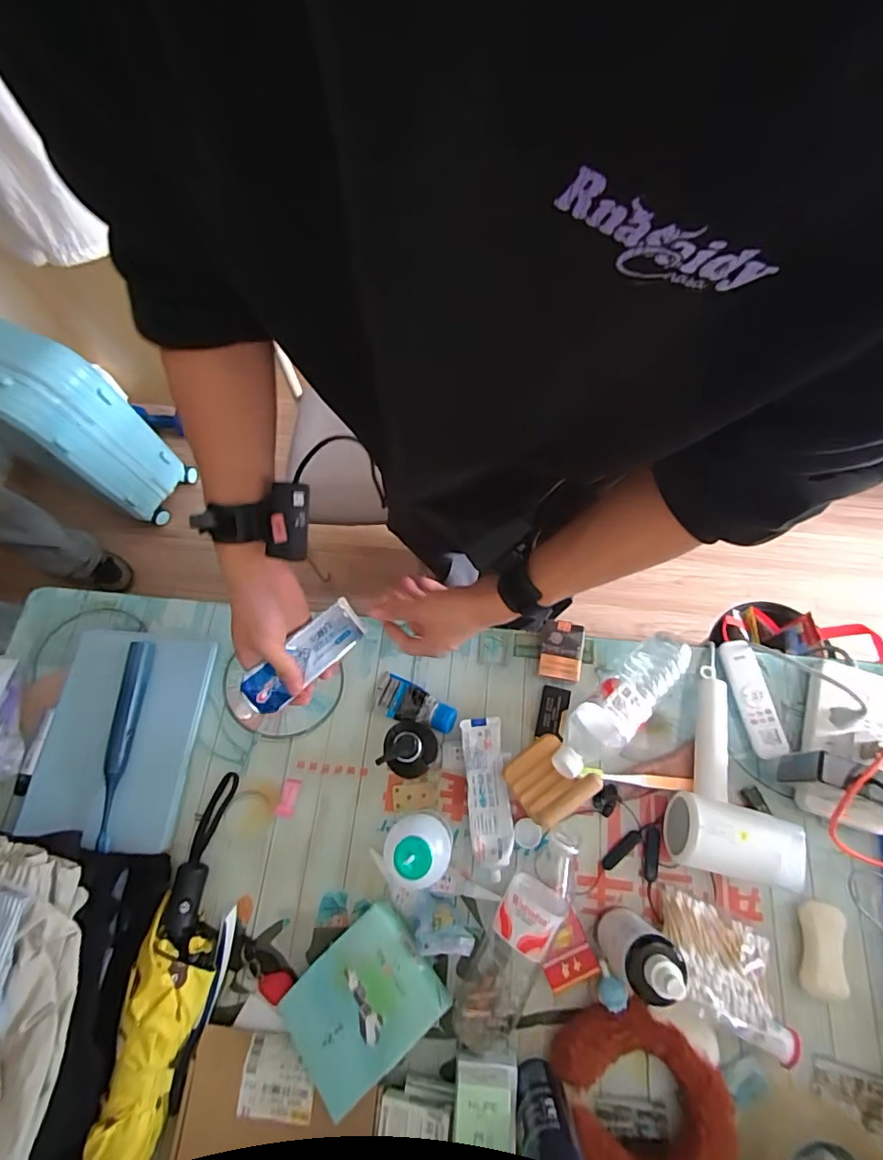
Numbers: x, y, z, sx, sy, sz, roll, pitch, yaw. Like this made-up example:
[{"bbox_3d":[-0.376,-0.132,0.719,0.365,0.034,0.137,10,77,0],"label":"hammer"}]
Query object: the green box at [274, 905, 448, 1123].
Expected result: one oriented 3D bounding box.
[{"bbox_3d":[-0.085,0.437,0.536,0.156,0.026,0.117,-45,59,-6],"label":"green box"}]

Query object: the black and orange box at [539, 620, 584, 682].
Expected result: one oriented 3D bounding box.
[{"bbox_3d":[0.160,0.095,0.701,0.055,0.034,0.075,11,69,6],"label":"black and orange box"}]

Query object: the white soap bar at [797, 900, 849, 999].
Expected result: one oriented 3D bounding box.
[{"bbox_3d":[0.410,0.397,0.567,0.038,0.031,0.087,11,69,6],"label":"white soap bar"}]

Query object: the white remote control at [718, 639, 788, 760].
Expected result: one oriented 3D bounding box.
[{"bbox_3d":[0.390,0.149,0.663,0.037,0.022,0.145,-10,69,-2],"label":"white remote control"}]

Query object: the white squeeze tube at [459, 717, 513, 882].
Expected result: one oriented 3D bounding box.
[{"bbox_3d":[0.055,0.262,0.644,0.049,0.034,0.177,-5,68,0],"label":"white squeeze tube"}]

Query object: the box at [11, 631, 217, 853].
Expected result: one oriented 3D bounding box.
[{"bbox_3d":[-0.419,0.197,0.681,0.201,0.031,0.257,6,69,4],"label":"box"}]

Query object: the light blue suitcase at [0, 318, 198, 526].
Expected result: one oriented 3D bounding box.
[{"bbox_3d":[-0.958,-0.390,1.380,0.311,0.534,0.257,31,73,13],"label":"light blue suitcase"}]

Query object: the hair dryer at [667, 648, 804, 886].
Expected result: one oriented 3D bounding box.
[{"bbox_3d":[0.334,0.219,0.620,0.138,0.065,0.242,4,56,4],"label":"hair dryer"}]

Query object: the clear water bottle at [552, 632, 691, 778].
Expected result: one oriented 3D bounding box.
[{"bbox_3d":[0.215,0.147,0.630,0.231,0.062,0.062,-36,71,-27],"label":"clear water bottle"}]

